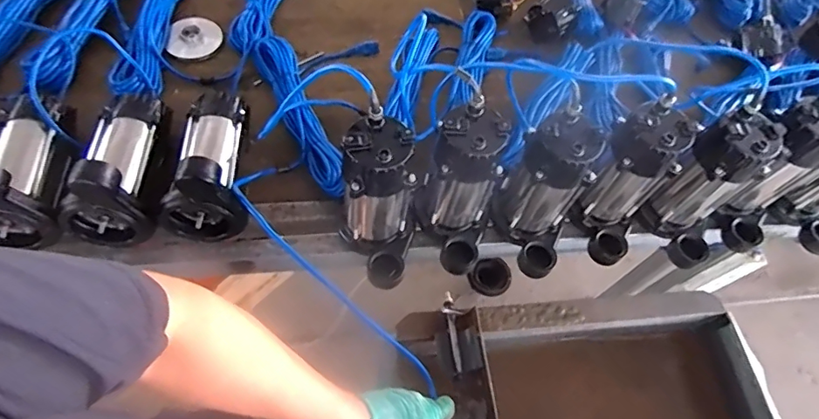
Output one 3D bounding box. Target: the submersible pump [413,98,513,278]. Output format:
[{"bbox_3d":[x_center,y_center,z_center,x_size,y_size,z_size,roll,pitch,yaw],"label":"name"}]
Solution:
[{"bbox_3d":[0.069,-0.020,0.712,0.105,0.221,0.133,12,60,1],"label":"submersible pump"}]

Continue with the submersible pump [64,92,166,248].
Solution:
[{"bbox_3d":[-0.443,-0.091,0.744,0.110,0.147,0.235,-1,61,-7],"label":"submersible pump"}]

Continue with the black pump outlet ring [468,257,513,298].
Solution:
[{"bbox_3d":[0.265,0.216,1.635,0.130,0.070,0.130,-18,86,6],"label":"black pump outlet ring"}]

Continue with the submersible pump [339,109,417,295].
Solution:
[{"bbox_3d":[-0.034,-0.008,0.698,0.099,0.226,0.147,-28,67,-20],"label":"submersible pump"}]

